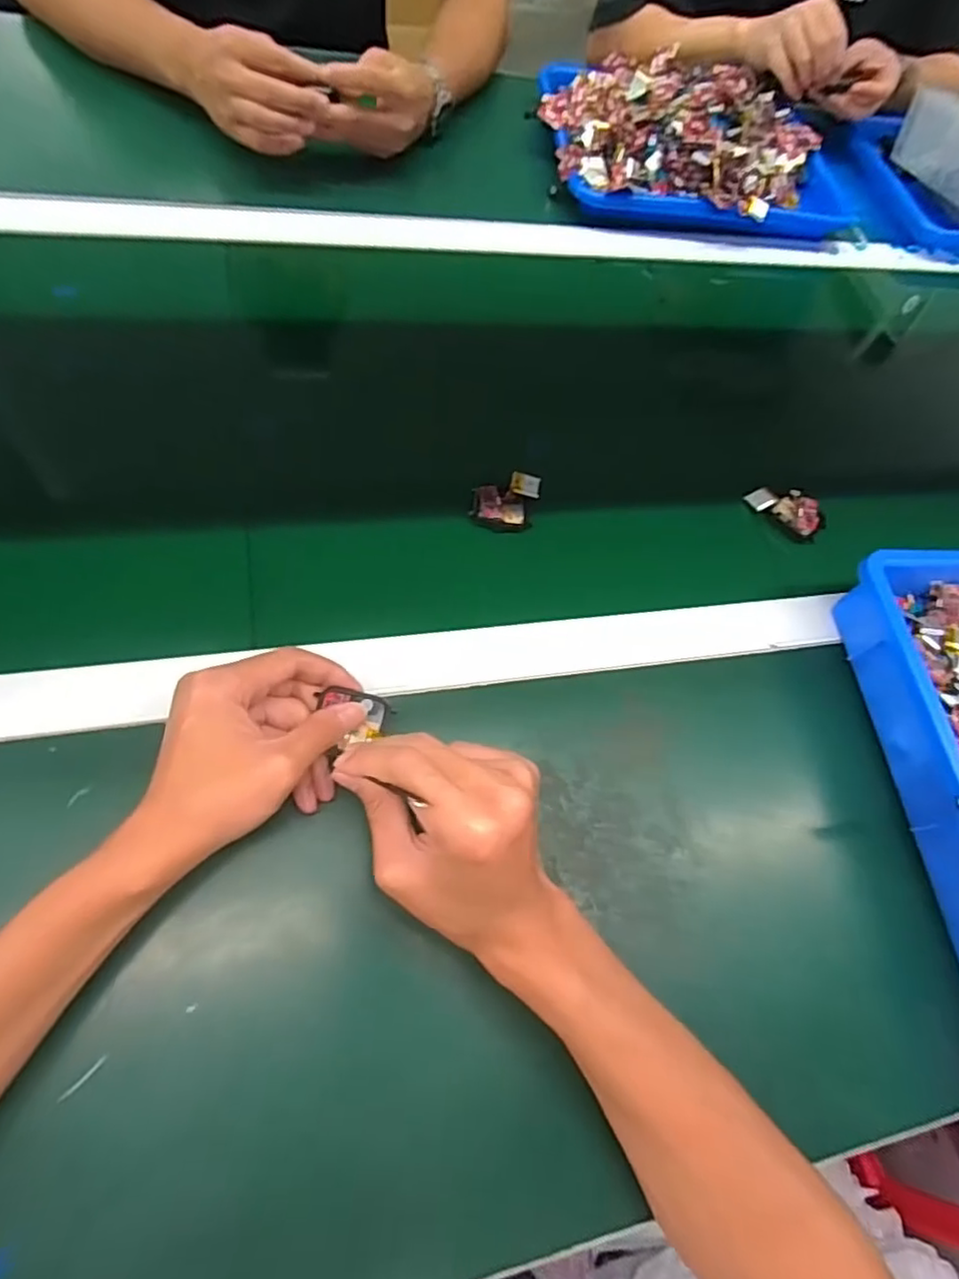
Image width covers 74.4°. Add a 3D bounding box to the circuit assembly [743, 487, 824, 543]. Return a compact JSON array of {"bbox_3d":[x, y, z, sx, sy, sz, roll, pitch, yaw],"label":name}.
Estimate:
[{"bbox_3d":[0.260,-0.111,0.536,0.065,0.016,0.032,33,63,8],"label":"circuit assembly"}]

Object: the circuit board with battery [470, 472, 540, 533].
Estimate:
[{"bbox_3d":[0.020,-0.108,0.489,0.047,0.014,0.050,15,62,-2],"label":"circuit board with battery"}]

